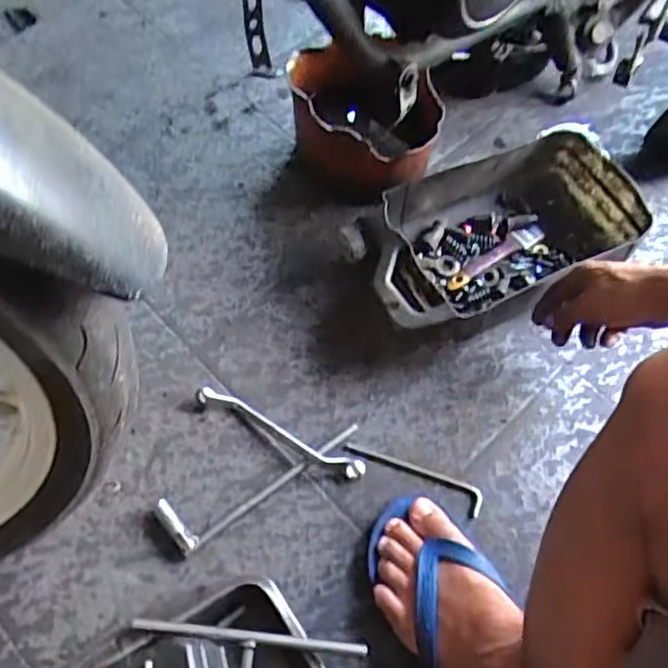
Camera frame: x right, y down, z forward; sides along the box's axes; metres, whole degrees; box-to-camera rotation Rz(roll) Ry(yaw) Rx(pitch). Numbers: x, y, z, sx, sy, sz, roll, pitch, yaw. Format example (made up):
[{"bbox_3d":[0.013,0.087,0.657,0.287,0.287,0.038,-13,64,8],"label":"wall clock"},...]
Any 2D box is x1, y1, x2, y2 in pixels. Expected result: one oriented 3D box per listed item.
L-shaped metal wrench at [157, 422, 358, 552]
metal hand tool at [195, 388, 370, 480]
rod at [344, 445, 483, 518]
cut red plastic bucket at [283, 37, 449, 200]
[{"bbox_3d":[-0.071,0.137,0.649,0.207,0.017,0.054,-31,67,-17],"label":"L-shaped metal wrench"},{"bbox_3d":[-0.055,0.100,0.666,0.189,0.018,0.020,25,64,10],"label":"metal hand tool"},{"bbox_3d":[0.082,0.141,0.657,0.148,0.004,0.028,23,63,10],"label":"rod"},{"bbox_3d":[0.025,-0.247,0.790,0.191,0.141,0.125,16,62,6],"label":"cut red plastic bucket"}]

